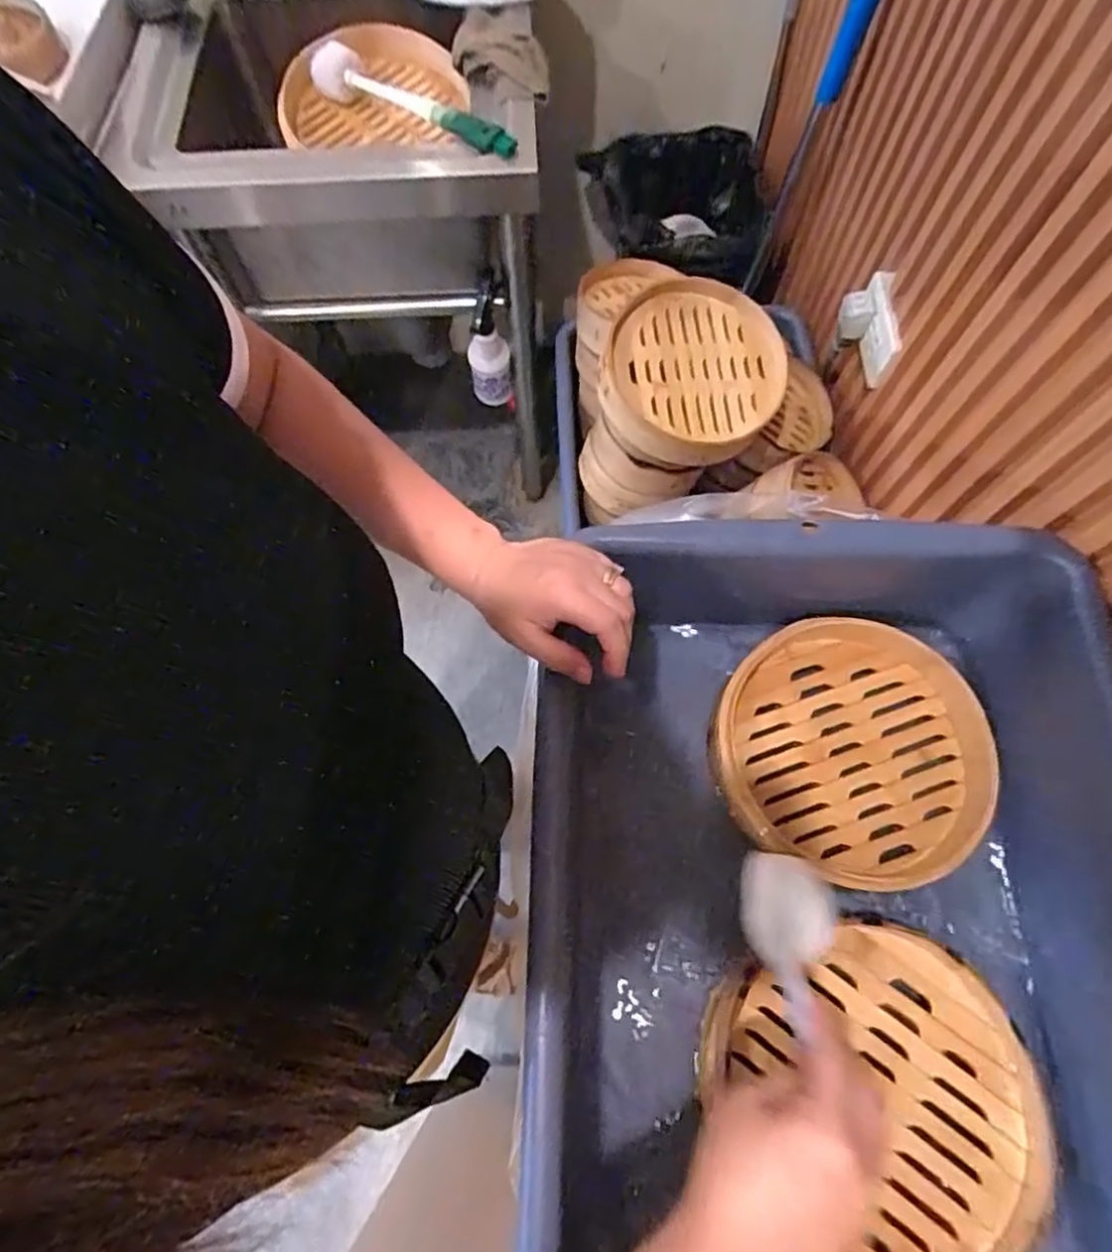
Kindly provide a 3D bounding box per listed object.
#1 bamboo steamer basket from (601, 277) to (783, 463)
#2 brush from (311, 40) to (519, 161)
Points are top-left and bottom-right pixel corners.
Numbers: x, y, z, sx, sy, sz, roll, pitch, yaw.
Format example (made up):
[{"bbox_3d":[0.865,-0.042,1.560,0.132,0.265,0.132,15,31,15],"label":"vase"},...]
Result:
[{"bbox_3d":[0.160,-0.293,0.741,0.193,0.056,0.211,0,69,1],"label":"bamboo steamer basket"},{"bbox_3d":[-0.180,-0.643,0.801,0.340,0.051,0.061,40,75,14],"label":"brush"}]

